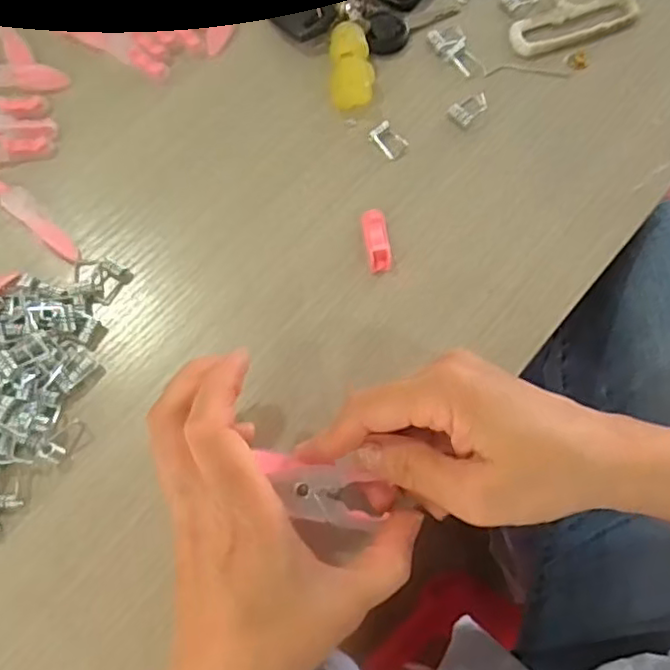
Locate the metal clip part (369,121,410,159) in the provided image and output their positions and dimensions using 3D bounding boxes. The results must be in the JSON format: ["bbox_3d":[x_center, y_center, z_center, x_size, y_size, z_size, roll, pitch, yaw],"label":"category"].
[{"bbox_3d":[0.031,-0.112,0.366,0.015,0.004,0.021,-42,76,-13],"label":"metal clip part"}]

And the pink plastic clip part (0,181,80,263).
[{"bbox_3d":[-0.169,-0.068,0.352,0.078,0.006,0.014,39,75,12],"label":"pink plastic clip part"}]

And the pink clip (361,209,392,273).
[{"bbox_3d":[0.023,-0.052,0.346,0.013,0.009,0.035,-7,71,-3],"label":"pink clip"}]

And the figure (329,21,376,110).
[{"bbox_3d":[0.010,-0.162,0.381,0.026,0.014,0.056,2,71,0],"label":"figure"}]

